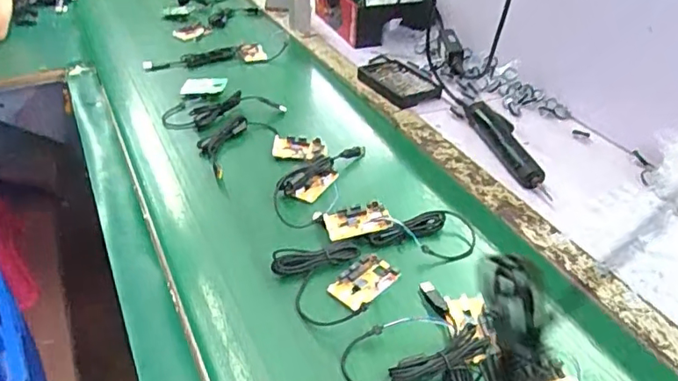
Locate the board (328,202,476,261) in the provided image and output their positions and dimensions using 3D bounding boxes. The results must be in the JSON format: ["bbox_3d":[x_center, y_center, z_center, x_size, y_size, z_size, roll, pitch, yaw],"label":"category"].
[{"bbox_3d":[0.072,0.047,0.662,0.178,0.028,0.064,2,36,1],"label":"board"}]

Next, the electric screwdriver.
[{"bbox_3d":[0.251,-0.074,0.836,0.045,0.024,0.212,-4,37,-8],"label":"electric screwdriver"}]

